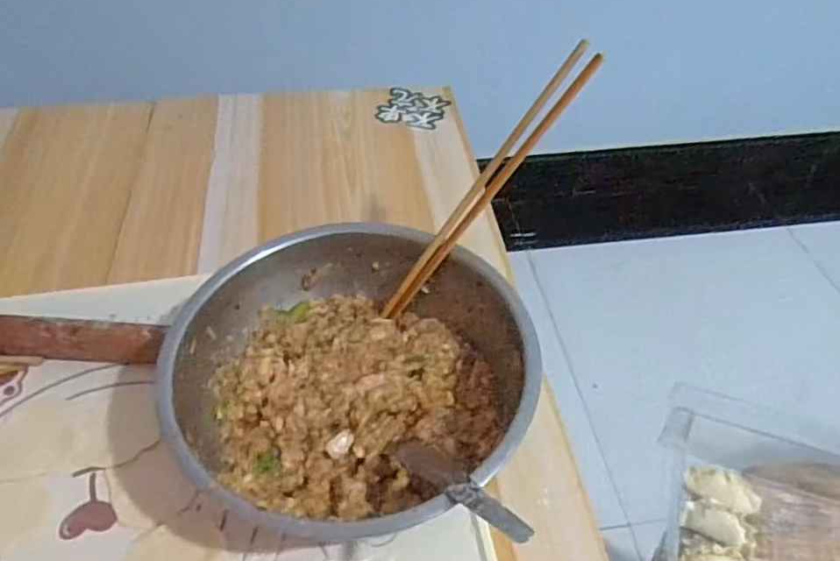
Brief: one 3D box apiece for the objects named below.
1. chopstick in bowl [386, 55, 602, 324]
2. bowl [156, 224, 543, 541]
[{"bbox_3d":[0.046,-0.057,0.439,0.011,0.227,0.010,15,32,-43],"label":"chopstick in bowl"},{"bbox_3d":[-0.042,0.069,0.426,0.221,0.086,0.218,1,47,-1],"label":"bowl"}]

